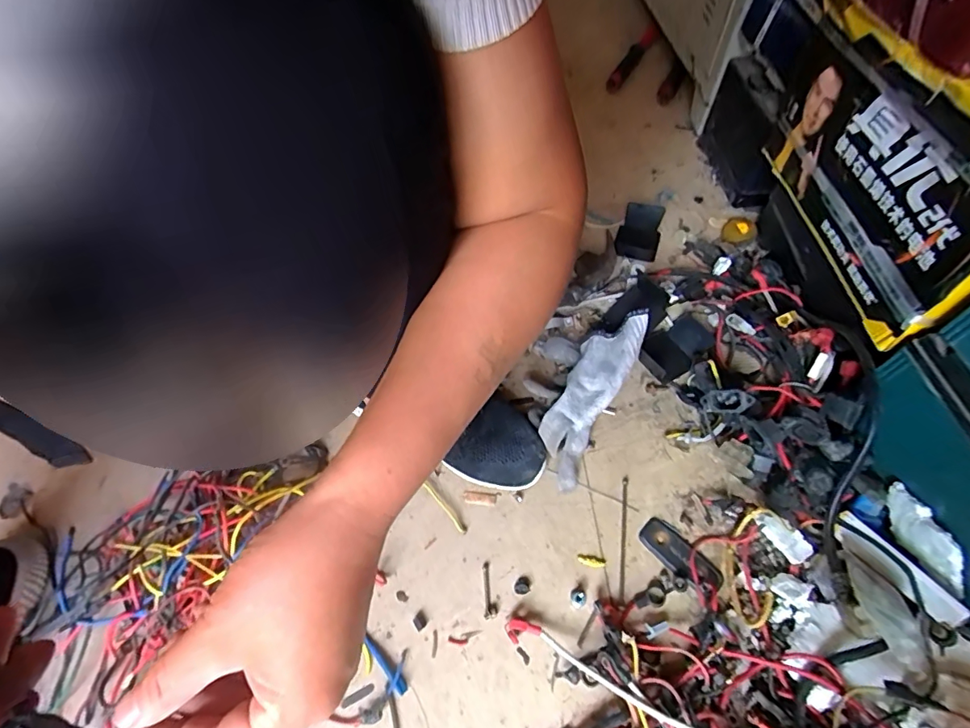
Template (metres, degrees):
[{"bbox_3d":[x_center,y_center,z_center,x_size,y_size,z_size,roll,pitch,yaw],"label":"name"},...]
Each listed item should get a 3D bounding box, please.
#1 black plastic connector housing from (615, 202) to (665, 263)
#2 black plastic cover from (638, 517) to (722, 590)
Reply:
[{"bbox_3d":[0.222,-0.190,0.676,0.058,0.038,0.085,13,60,12],"label":"black plastic connector housing"},{"bbox_3d":[0.189,0.186,0.457,0.032,0.009,0.080,-40,64,-19],"label":"black plastic cover"}]

